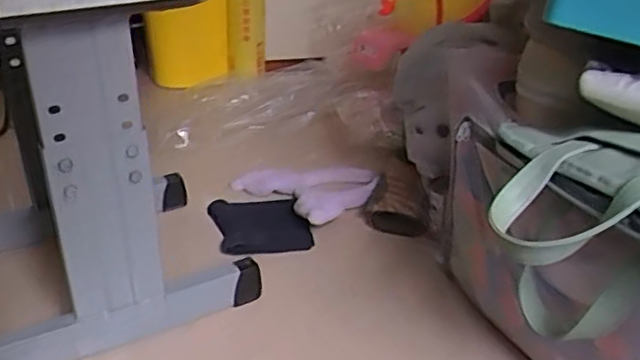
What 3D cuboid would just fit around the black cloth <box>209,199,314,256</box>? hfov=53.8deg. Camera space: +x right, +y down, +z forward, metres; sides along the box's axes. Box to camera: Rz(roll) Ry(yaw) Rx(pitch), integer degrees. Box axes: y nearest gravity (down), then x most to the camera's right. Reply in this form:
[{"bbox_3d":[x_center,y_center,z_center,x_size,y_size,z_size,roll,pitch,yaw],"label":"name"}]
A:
[{"bbox_3d":[-0.096,0.066,0.999,0.145,0.025,0.143,-4,28,-10],"label":"black cloth"}]

